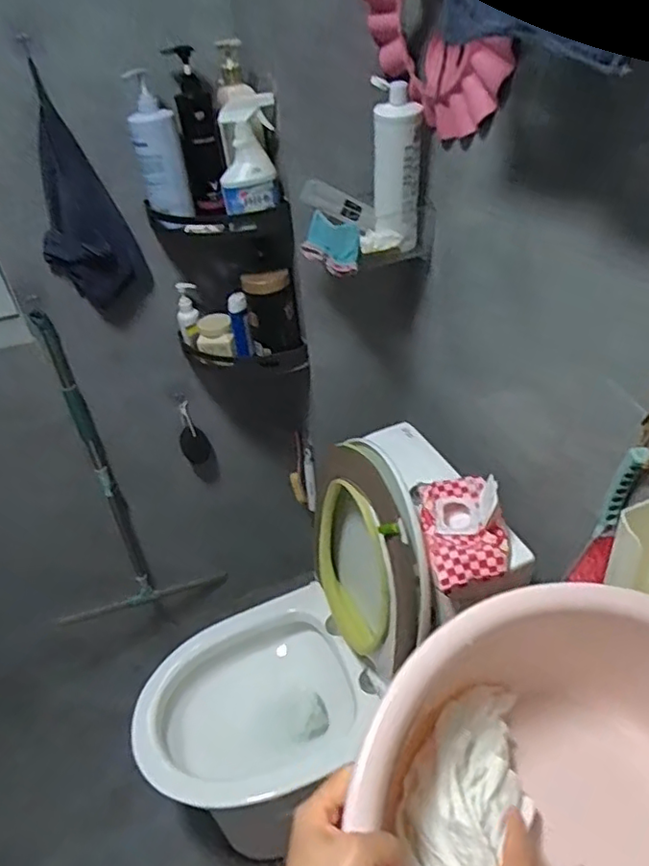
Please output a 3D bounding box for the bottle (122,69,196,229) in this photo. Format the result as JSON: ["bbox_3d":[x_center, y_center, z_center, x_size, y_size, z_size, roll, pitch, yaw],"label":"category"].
[{"bbox_3d":[-0.276,-0.471,1.000,0.076,0.232,0.060,-13,37,-9],"label":"bottle"}]

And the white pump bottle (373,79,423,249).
[{"bbox_3d":[0.113,-0.413,0.936,0.069,0.230,0.049,-5,37,2],"label":"white pump bottle"}]

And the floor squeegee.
[{"bbox_3d":[-0.509,0.128,1.370,0.403,0.799,0.124,-20,39,-18],"label":"floor squeegee"}]

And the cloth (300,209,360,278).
[{"bbox_3d":[0.010,-0.311,0.980,0.048,0.077,0.112,-28,42,-27],"label":"cloth"}]

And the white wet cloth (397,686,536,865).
[{"bbox_3d":[0.103,0.316,0.473,0.084,0.056,0.220,7,55,17],"label":"white wet cloth"}]

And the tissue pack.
[{"bbox_3d":[0.206,0.137,0.872,0.120,0.061,0.203,-4,37,3],"label":"tissue pack"}]

